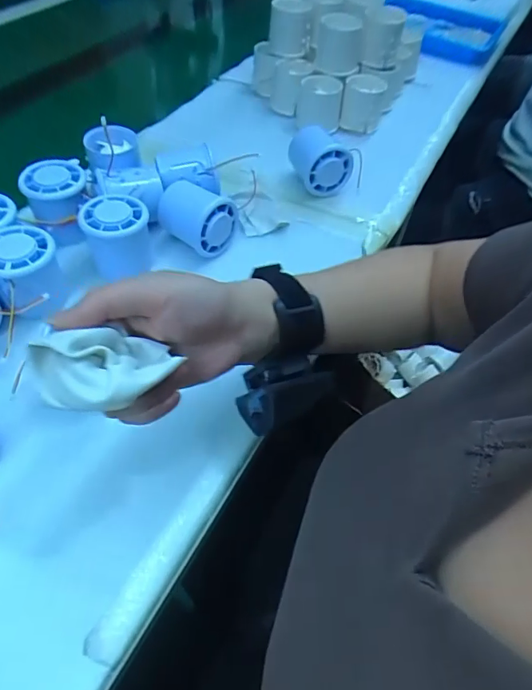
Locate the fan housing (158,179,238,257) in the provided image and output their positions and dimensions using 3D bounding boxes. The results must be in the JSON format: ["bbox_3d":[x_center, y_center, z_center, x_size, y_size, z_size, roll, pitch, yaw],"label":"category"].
[{"bbox_3d":[-0.064,-0.125,0.443,0.066,0.046,0.049,37,58,22],"label":"fan housing"}]

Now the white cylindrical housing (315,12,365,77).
[{"bbox_3d":[0.094,-0.384,0.599,0.057,0.052,0.060,9,52,2],"label":"white cylindrical housing"}]

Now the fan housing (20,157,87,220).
[{"bbox_3d":[-0.190,-0.139,0.427,0.055,0.034,0.054,-14,55,-15],"label":"fan housing"}]

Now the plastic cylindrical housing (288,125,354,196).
[{"bbox_3d":[0.060,-0.207,0.521,0.056,0.048,0.068,-10,54,-12],"label":"plastic cylindrical housing"}]

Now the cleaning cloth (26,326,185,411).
[{"bbox_3d":[-0.073,0.011,0.218,0.060,0.028,0.039,-23,57,-21],"label":"cleaning cloth"}]

